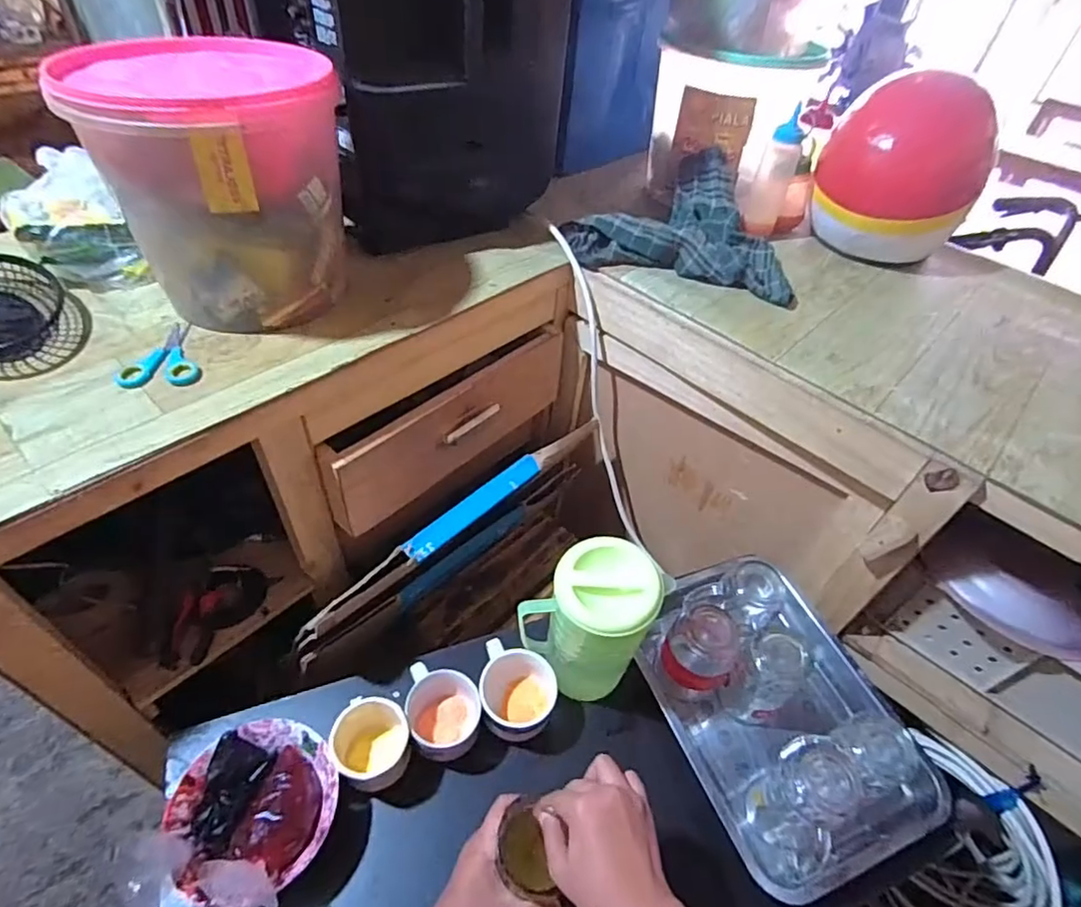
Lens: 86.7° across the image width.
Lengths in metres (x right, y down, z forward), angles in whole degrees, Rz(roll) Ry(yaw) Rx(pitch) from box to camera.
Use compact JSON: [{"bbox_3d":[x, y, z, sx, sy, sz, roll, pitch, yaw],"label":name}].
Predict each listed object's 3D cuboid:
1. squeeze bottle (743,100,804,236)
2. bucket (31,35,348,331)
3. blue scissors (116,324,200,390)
[{"bbox_3d":[0.377,-0.447,0.918,0.056,0.178,0.046,16,49,9],"label":"squeeze bottle"},{"bbox_3d":[-0.332,-0.294,0.646,0.217,0.233,0.197,2,48,-4],"label":"bucket"},{"bbox_3d":[-0.412,-0.112,0.631,0.078,0.009,0.114,-6,49,-11],"label":"blue scissors"}]

